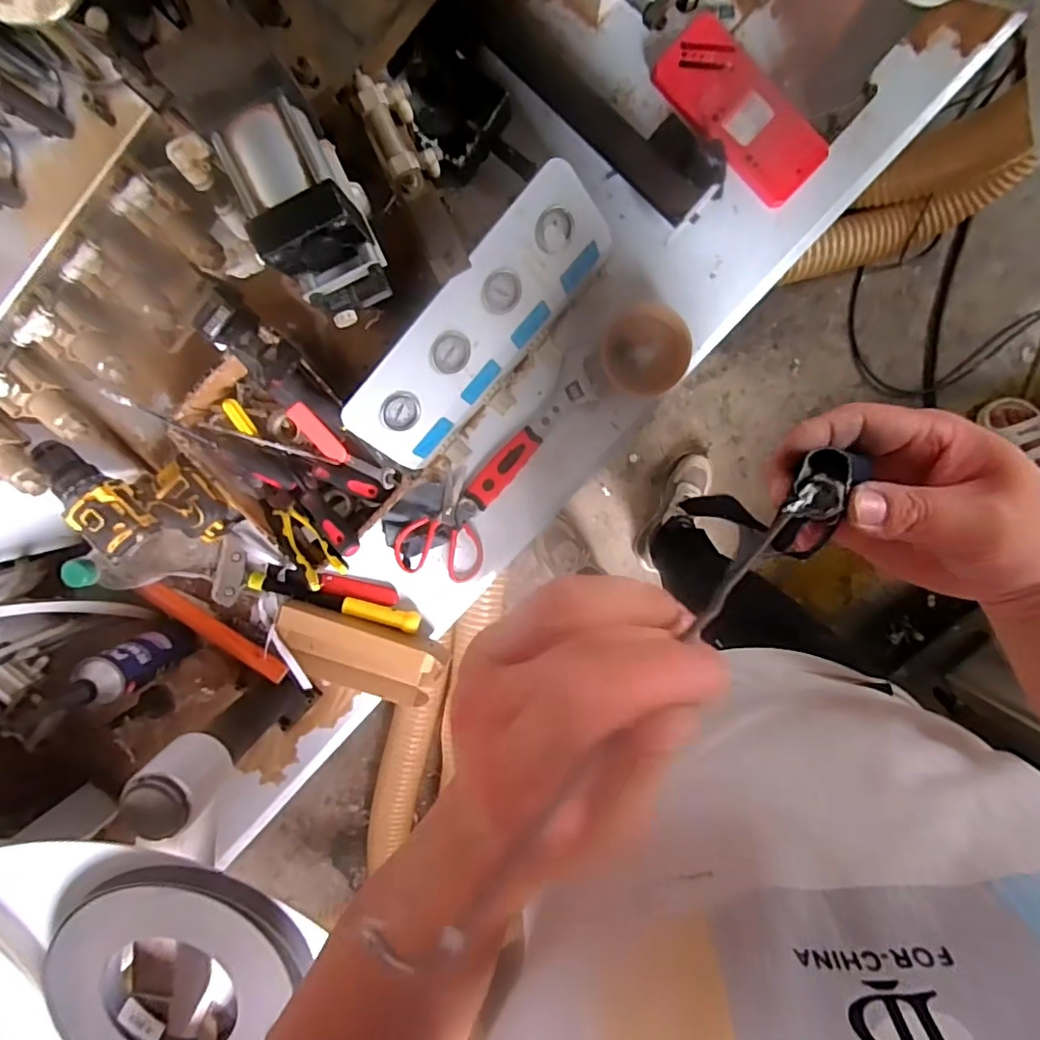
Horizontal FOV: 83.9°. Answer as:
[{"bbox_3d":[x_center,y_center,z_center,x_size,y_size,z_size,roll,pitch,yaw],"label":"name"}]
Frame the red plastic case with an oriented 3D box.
[{"bbox_3d":[0.275,-0.508,0.714,0.092,0.024,0.234,-43,94,7],"label":"red plastic case"}]

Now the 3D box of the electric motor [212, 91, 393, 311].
[{"bbox_3d":[-0.166,-0.241,0.462,0.080,0.085,0.130,-17,97,5],"label":"electric motor"}]

